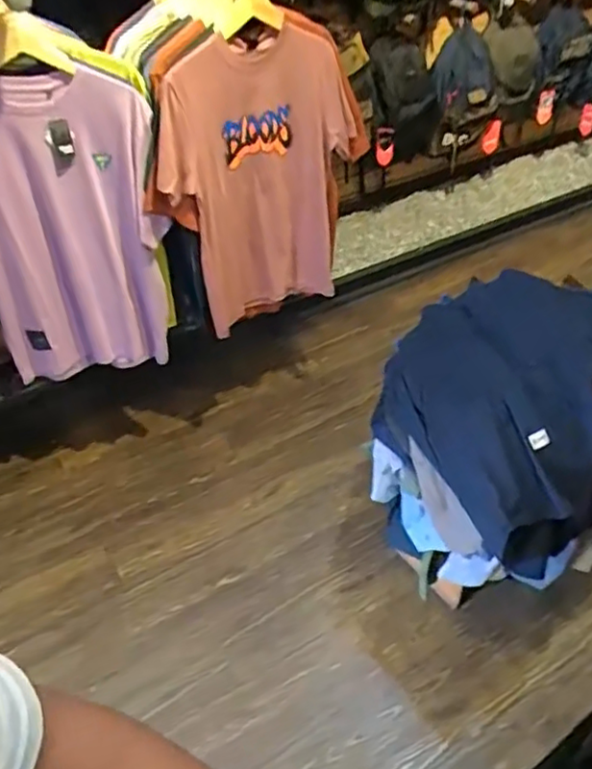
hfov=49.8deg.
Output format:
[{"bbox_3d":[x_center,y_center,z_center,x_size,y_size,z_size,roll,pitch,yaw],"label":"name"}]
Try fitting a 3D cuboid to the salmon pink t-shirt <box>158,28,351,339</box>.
[{"bbox_3d":[-0.093,-0.444,1.544,0.482,0.688,0.125,-29,49,-28],"label":"salmon pink t-shirt"}]

